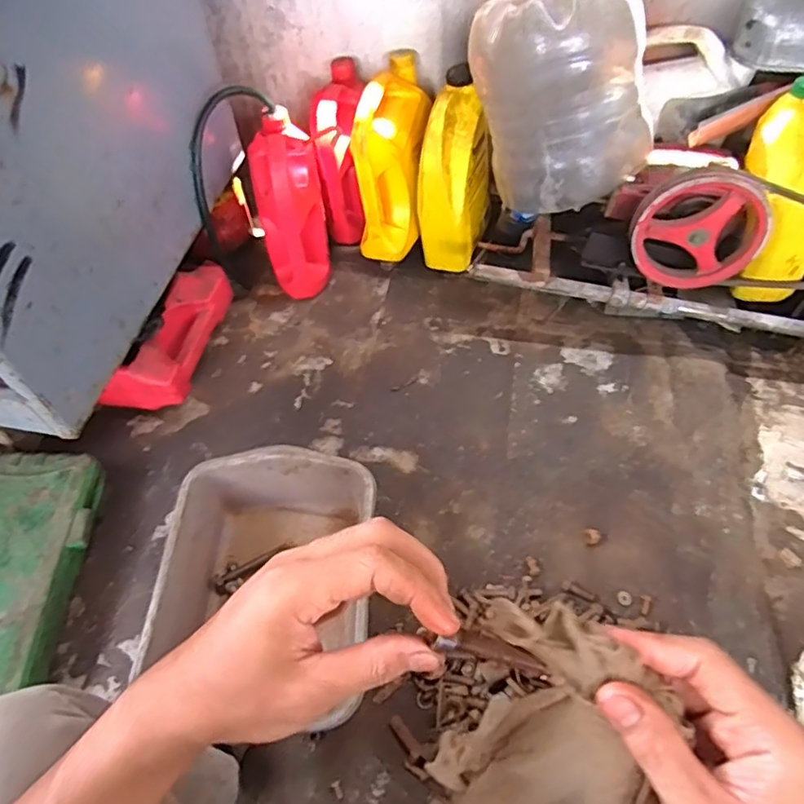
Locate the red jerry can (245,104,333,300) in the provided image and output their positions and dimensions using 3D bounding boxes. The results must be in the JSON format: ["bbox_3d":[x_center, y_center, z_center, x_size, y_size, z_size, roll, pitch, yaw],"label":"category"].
[{"bbox_3d":[-0.202,-0.350,1.098,0.120,0.294,0.156,-11,55,-6],"label":"red jerry can"}]

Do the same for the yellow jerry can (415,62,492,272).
[{"bbox_3d":[0.102,-0.422,1.111,0.143,0.358,0.162,1,34,2],"label":"yellow jerry can"}]

